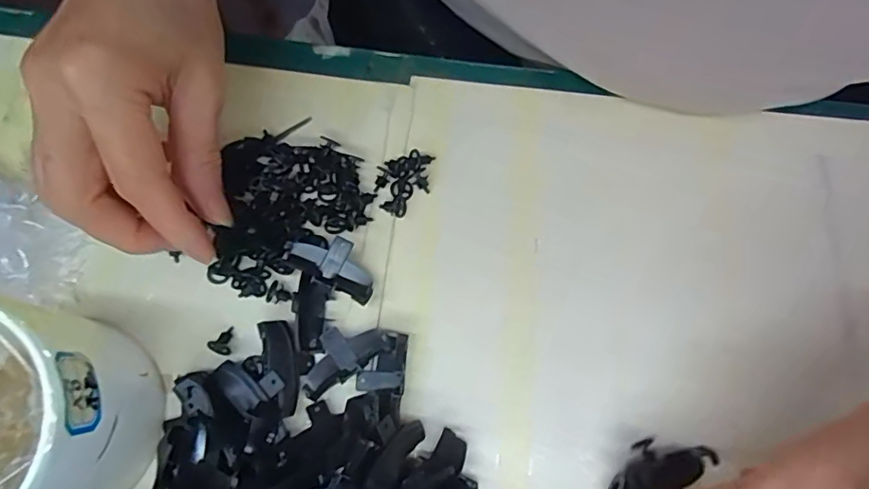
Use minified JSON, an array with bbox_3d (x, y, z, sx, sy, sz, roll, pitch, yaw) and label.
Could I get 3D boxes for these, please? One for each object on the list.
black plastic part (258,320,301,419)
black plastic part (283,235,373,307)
[{"bbox_3d":[-0.067,0.053,0.230,0.015,0.011,0.039,-6,74,-3],"label":"black plastic part"},{"bbox_3d":[-0.047,0.008,0.243,0.045,0.013,0.022,25,75,6],"label":"black plastic part"}]

